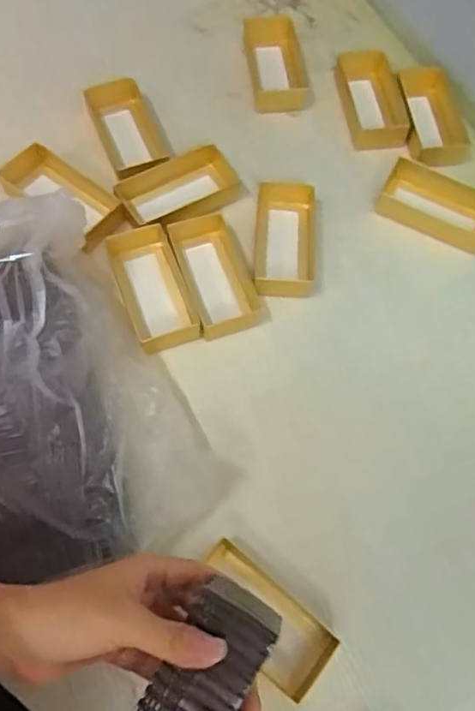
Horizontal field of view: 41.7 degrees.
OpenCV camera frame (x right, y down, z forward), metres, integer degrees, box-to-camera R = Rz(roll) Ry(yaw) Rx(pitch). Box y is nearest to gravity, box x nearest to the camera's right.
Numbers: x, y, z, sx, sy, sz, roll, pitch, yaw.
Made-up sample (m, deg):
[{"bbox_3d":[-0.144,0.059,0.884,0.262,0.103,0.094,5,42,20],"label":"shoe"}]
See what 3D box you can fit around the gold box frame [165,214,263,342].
[{"bbox_3d":[-0.020,-0.078,0.592,0.062,0.034,0.122,-17,68,-11],"label":"gold box frame"}]

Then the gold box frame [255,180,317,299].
[{"bbox_3d":[0.049,-0.113,0.616,0.060,0.030,0.120,5,66,-1],"label":"gold box frame"}]

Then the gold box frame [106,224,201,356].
[{"bbox_3d":[-0.077,-0.060,0.578,0.059,0.031,0.129,-18,68,-11],"label":"gold box frame"}]

